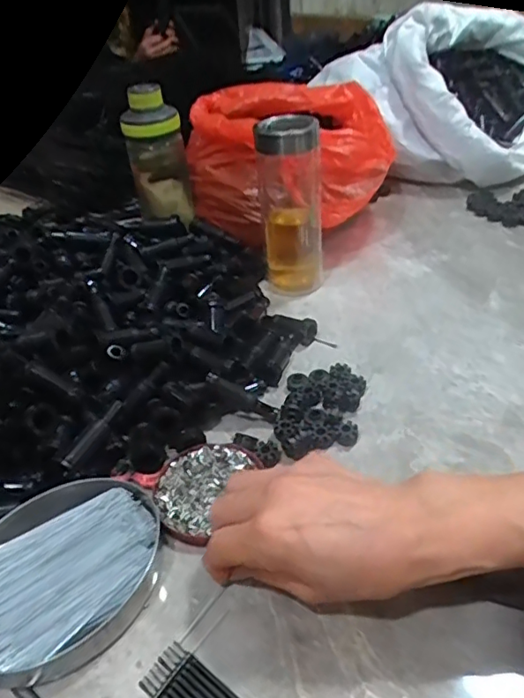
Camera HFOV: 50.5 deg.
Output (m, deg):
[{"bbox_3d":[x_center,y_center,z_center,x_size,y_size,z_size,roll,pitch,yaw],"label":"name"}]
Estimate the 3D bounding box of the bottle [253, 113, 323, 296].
[{"bbox_3d":[0.028,-0.156,0.595,0.073,0.176,0.061,-3,38,2],"label":"bottle"}]

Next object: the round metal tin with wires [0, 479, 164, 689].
[{"bbox_3d":[-0.126,0.141,0.352,0.107,0.026,0.134,25,47,32],"label":"round metal tin with wires"}]

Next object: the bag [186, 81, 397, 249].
[{"bbox_3d":[0.033,-0.241,0.725,0.258,0.137,0.292,1,39,6],"label":"bag"}]

